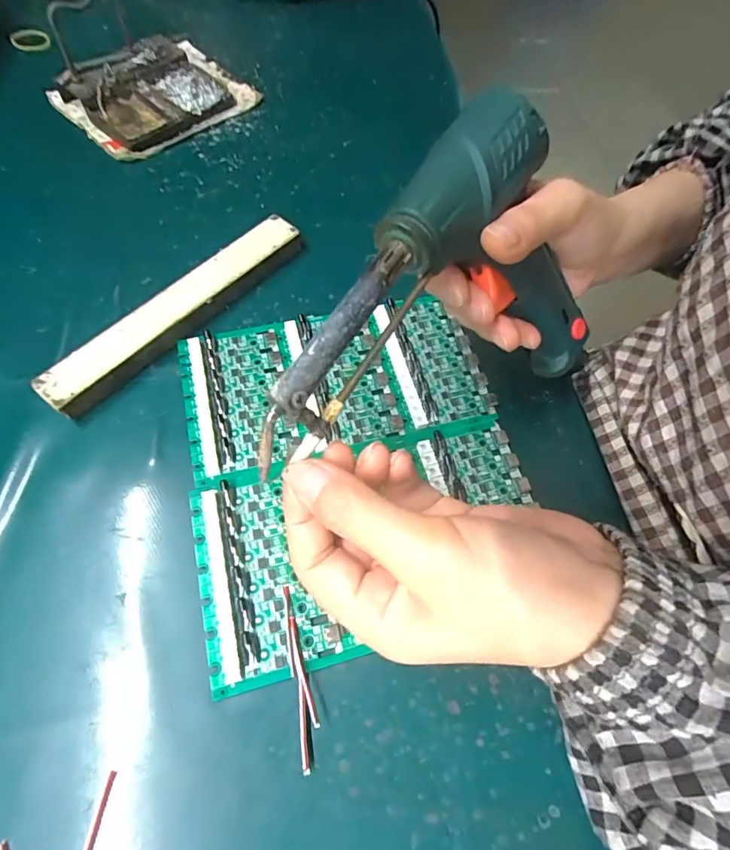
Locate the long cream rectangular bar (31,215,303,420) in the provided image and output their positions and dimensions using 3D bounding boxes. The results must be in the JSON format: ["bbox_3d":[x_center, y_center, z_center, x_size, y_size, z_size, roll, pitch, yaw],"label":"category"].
[{"bbox_3d":[-0.121,-0.078,0.315,0.030,0.018,0.197,37,66,15],"label":"long cream rectangular bar"}]

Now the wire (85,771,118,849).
[{"bbox_3d":[-0.114,0.172,0.194,0.004,0.004,0.047,8,62,0],"label":"wire"}]

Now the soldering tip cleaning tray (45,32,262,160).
[{"bbox_3d":[-0.188,-0.304,0.428,0.149,0.034,0.114,-39,71,-21],"label":"soldering tip cleaning tray"}]

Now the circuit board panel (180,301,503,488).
[{"bbox_3d":[-0.020,-0.033,0.305,0.187,0.007,0.103,-13,64,-11],"label":"circuit board panel"}]

